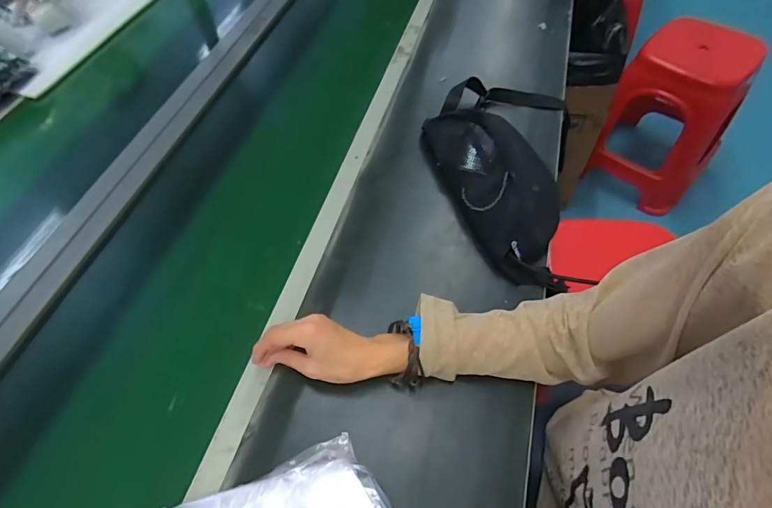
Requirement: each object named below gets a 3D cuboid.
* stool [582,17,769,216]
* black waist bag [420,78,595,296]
[{"bbox_3d":[0.945,-0.443,1.374,0.358,0.480,0.340,29,63,20],"label":"stool"},{"bbox_3d":[0.173,-0.107,0.596,0.147,0.068,0.326,-20,58,-9],"label":"black waist bag"}]

